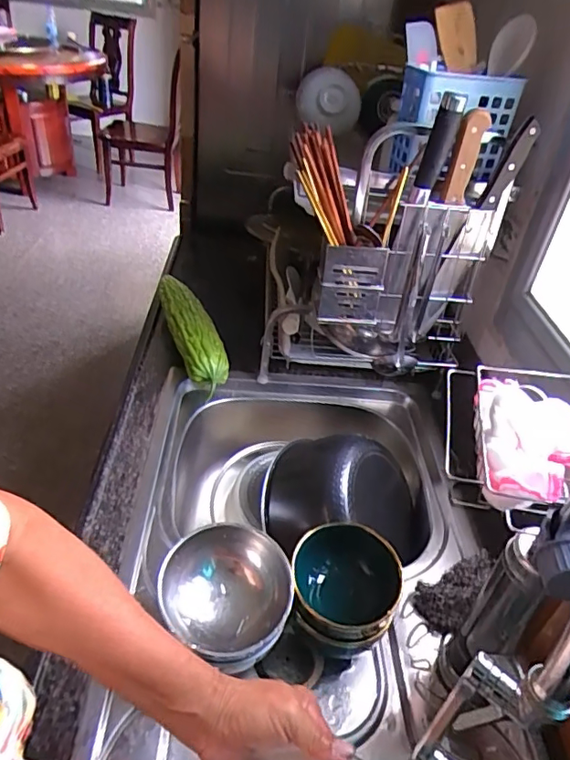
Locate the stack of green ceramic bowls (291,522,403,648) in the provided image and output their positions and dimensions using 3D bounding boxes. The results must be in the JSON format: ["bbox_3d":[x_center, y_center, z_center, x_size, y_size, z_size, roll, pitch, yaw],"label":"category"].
[{"bbox_3d":[0.056,0.216,0.534,0.102,0.097,0.101,11,37,5],"label":"stack of green ceramic bowls"}]

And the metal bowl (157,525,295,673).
[{"bbox_3d":[-0.053,0.204,0.510,0.124,0.058,0.111,33,44,30],"label":"metal bowl"}]

